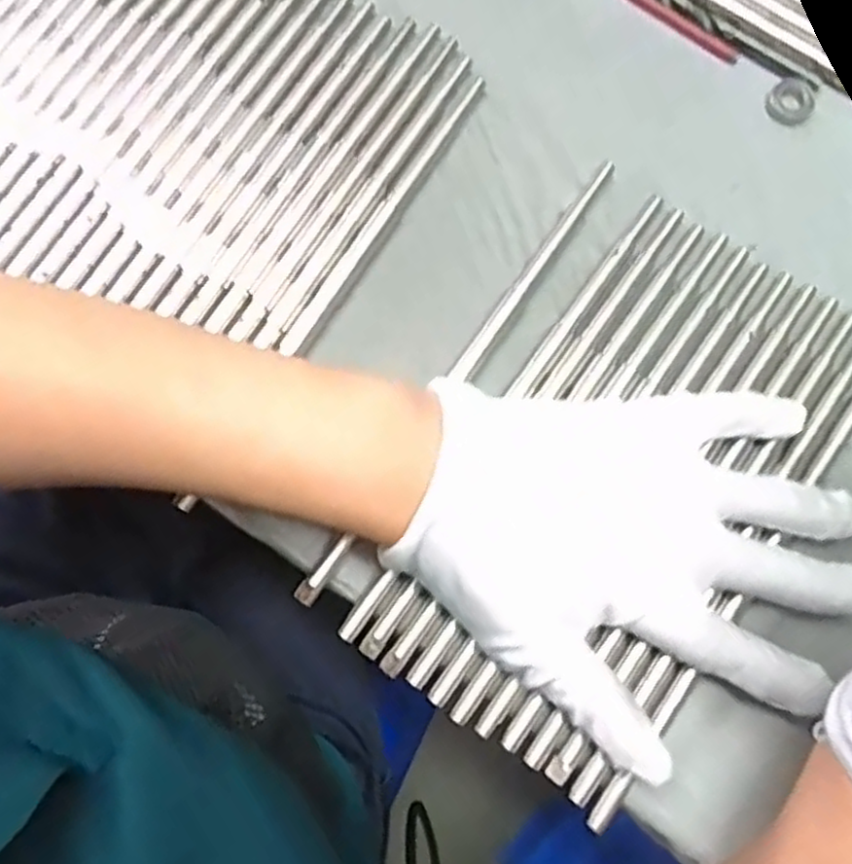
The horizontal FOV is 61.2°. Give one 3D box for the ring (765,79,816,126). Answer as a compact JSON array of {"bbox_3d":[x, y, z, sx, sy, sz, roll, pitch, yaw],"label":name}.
[{"bbox_3d":[0.155,-0.140,0.307,0.019,0.005,0.019,-39,83,-4],"label":"ring"}]

